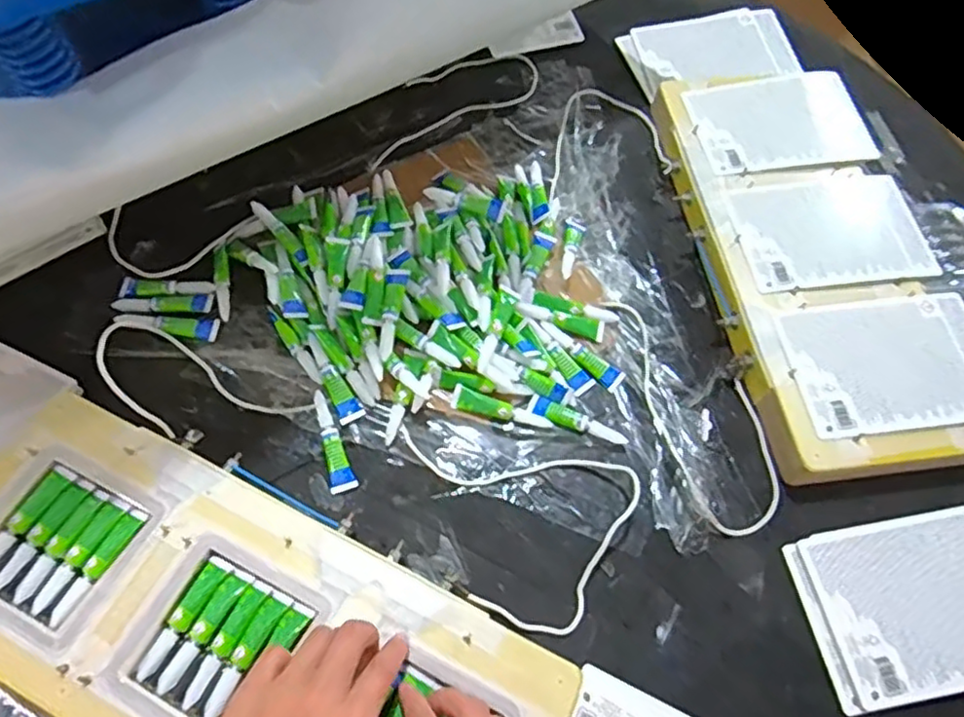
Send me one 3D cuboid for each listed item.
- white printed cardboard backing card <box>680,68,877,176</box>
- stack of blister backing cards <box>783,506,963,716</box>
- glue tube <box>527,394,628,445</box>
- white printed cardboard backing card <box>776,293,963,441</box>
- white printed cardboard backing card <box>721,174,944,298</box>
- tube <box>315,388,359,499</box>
[{"bbox_3d":[0.303,-0.237,0.665,0.175,0.010,0.124,-10,63,-5],"label":"white printed cardboard backing card"},{"bbox_3d":[0.326,0.172,0.473,0.181,0.010,0.116,-13,62,2],"label":"stack of blister backing cards"},{"bbox_3d":[0.078,0.052,0.536,0.081,0.009,0.016,21,62,8],"label":"glue tube"},{"bbox_3d":[0.337,0.004,0.536,0.172,0.010,0.114,-6,63,-4],"label":"white printed cardboard backing card"},{"bbox_3d":[0.320,-0.112,0.601,0.183,0.011,0.123,-7,63,-6],"label":"white printed cardboard backing card"},{"bbox_3d":[-0.121,0.067,0.519,0.020,0.015,0.081,-20,64,-14],"label":"tube"}]

